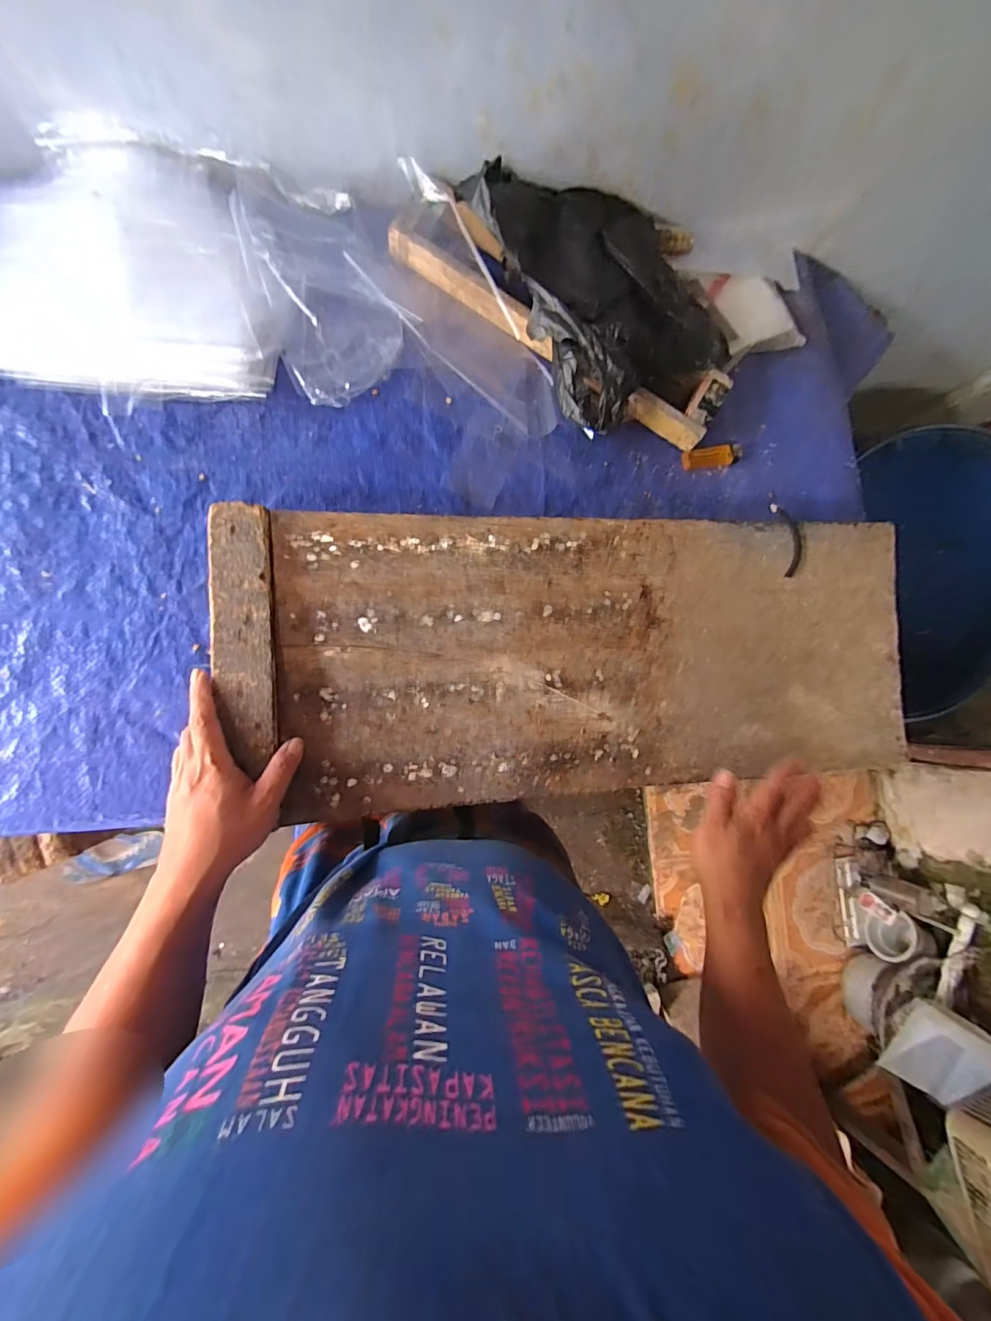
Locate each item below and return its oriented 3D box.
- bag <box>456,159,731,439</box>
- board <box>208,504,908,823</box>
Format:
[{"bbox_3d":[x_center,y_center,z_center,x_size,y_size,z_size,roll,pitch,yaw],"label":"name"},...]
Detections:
[{"bbox_3d":[0.141,-0.450,0.557,0.256,0.085,0.296,-31,92,-13],"label":"bag"},{"bbox_3d":[0.110,-0.007,0.493,0.736,0.031,0.290,-1,86,-10],"label":"board"}]

